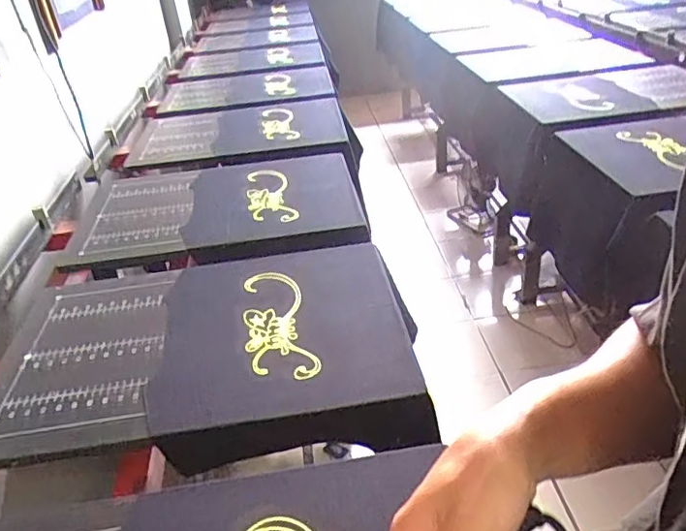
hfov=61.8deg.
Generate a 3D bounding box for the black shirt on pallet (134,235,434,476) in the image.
[{"bbox_3d":[-0.096,0.109,0.906,0.375,0.062,0.420,-8,31,-3],"label":"black shirt on pallet"}]

